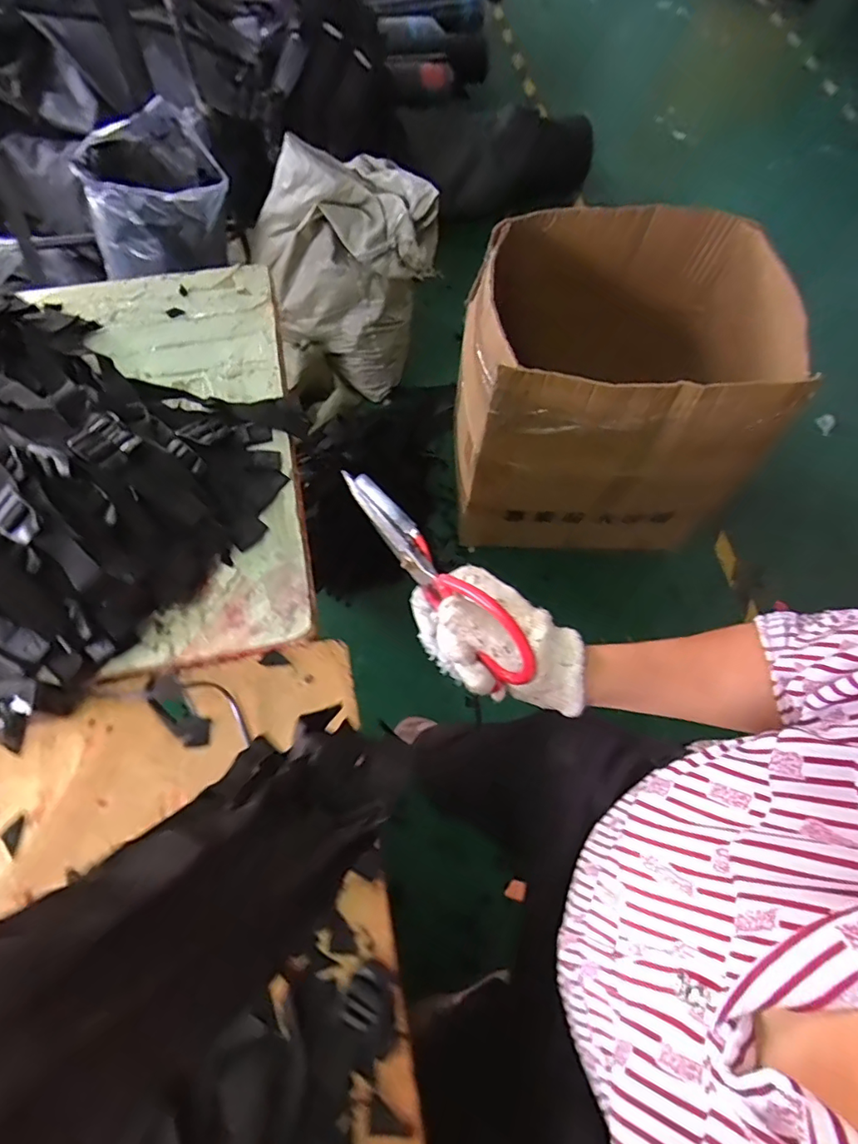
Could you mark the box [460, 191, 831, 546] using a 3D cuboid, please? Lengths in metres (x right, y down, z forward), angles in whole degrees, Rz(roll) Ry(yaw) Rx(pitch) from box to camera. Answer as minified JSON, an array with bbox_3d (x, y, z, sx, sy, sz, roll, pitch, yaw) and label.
[{"bbox_3d":[0.354,-0.351,1.149,0.567,0.605,0.442,3,67,-2],"label":"box"}]

